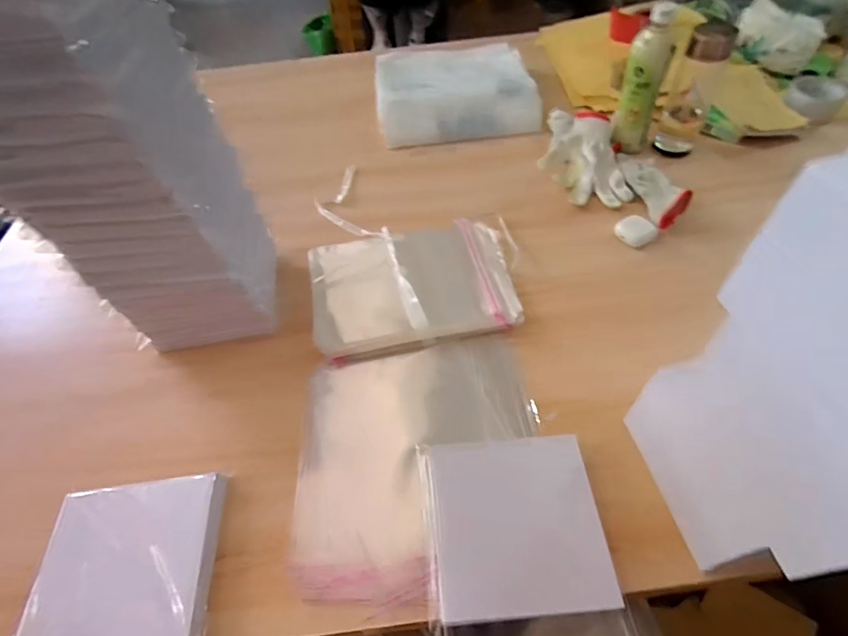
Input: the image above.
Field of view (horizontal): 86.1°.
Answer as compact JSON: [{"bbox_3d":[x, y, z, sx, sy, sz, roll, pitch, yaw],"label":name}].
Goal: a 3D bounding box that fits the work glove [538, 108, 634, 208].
[{"bbox_3d":[0.260,-0.278,0.763,0.130,0.052,0.226,-3,51,2],"label":"work glove"}]

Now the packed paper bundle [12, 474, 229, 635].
[{"bbox_3d":[-0.271,0.225,0.413,0.152,0.024,0.147,-7,51,-2],"label":"packed paper bundle"}]

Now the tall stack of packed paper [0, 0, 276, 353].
[{"bbox_3d":[-0.301,-0.154,0.459,0.177,0.397,0.174,-7,51,-2],"label":"tall stack of packed paper"}]

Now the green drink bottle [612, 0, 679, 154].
[{"bbox_3d":[0.350,-0.373,0.726,0.064,0.203,0.051,20,55,19],"label":"green drink bottle"}]

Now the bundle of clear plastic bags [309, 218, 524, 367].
[{"bbox_3d":[-0.013,-0.051,0.613,0.274,0.042,0.207,-10,51,-4],"label":"bundle of clear plastic bags"}]

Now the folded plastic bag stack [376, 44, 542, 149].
[{"bbox_3d":[0.056,-0.469,0.920,0.304,0.065,0.299,-6,51,-1],"label":"folded plastic bag stack"}]

